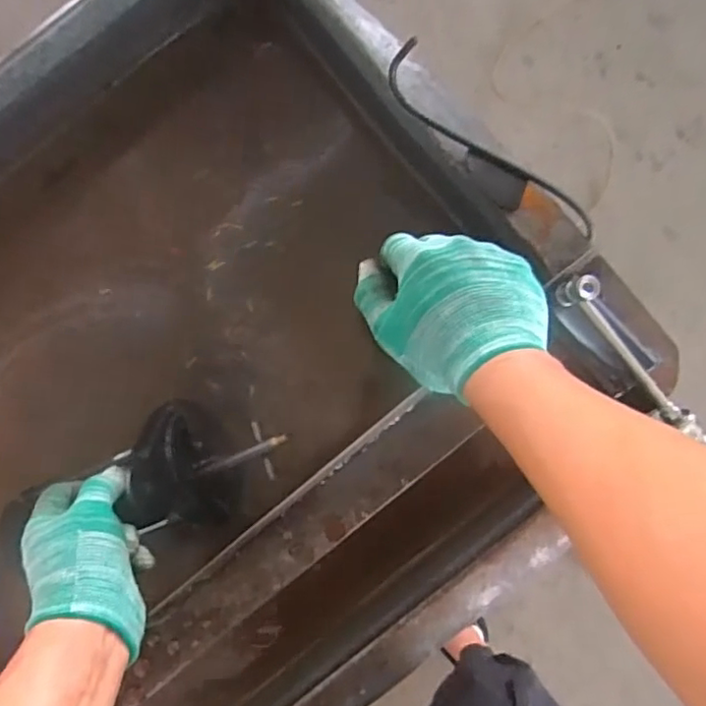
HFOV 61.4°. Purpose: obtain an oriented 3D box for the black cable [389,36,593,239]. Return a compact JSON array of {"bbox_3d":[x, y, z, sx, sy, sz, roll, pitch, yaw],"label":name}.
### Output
[{"bbox_3d":[0.105,-0.153,0.455,0.199,0.042,0.030,43,89,5],"label":"black cable"}]

